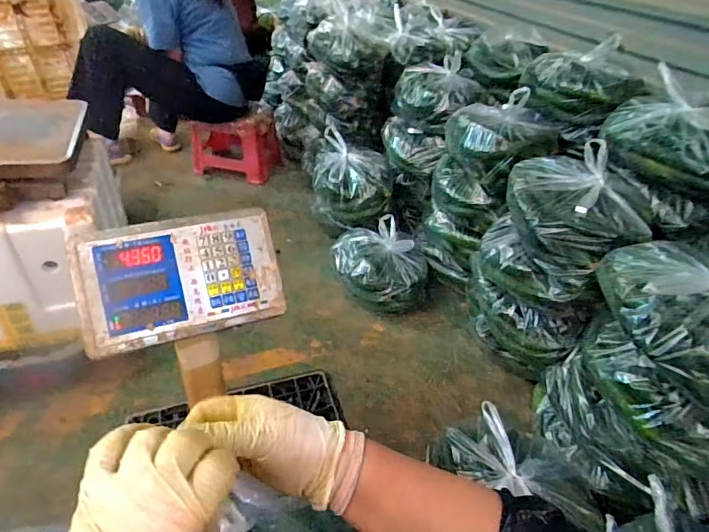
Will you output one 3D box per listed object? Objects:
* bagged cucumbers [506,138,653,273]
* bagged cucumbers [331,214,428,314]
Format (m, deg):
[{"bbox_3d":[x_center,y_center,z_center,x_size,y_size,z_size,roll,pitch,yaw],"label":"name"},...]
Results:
[{"bbox_3d":[0.490,-0.142,1.014,0.299,0.156,0.269,18,40,17],"label":"bagged cucumbers"},{"bbox_3d":[0.095,-0.004,1.427,0.274,0.218,0.328,-20,44,-27],"label":"bagged cucumbers"}]

